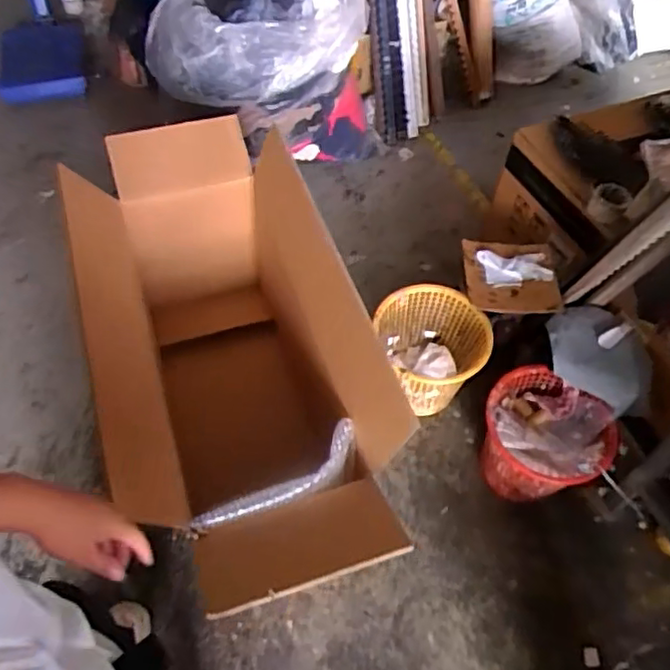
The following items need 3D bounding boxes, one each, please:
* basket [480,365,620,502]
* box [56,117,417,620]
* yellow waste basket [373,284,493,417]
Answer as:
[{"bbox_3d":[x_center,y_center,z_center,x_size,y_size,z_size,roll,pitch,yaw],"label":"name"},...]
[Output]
[{"bbox_3d":[0.466,0.252,1.446,0.271,0.222,0.246,31,59,17],"label":"basket"},{"bbox_3d":[-0.236,0.055,1.383,0.476,0.546,1.095,-16,58,-14],"label":"box"},{"bbox_3d":[0.243,0.045,1.581,0.244,0.242,0.264,2,55,-2],"label":"yellow waste basket"}]

